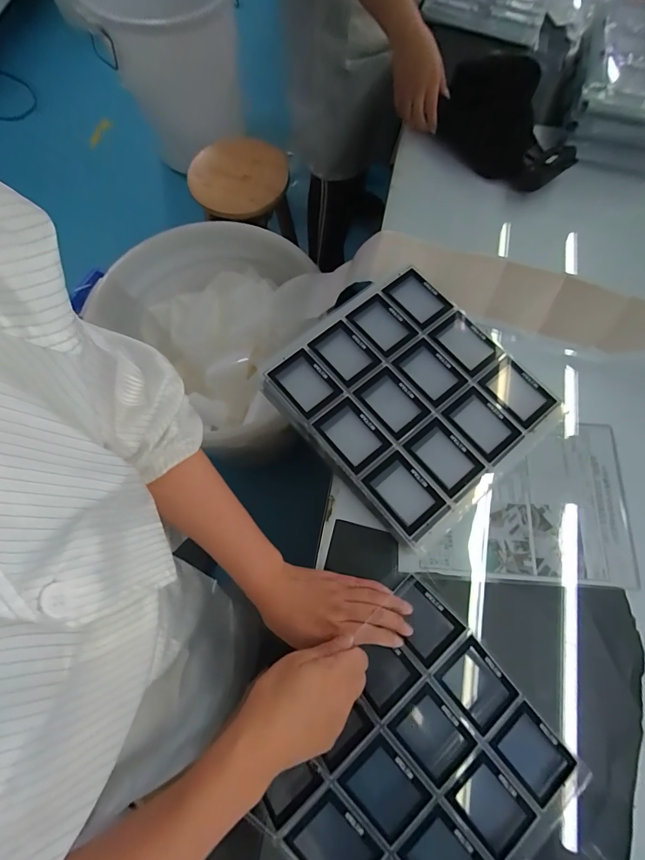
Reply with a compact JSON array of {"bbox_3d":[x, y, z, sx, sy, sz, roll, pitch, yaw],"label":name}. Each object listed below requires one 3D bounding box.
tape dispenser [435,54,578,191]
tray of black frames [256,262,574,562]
[{"bbox_3d":[0.323,-0.523,0.693,0.089,0.148,0.260,-30,75,-9],"label":"tape dispenser"},{"bbox_3d":[0.112,-0.048,0.518,0.271,0.024,0.289,-40,77,-12],"label":"tray of black frames"}]

